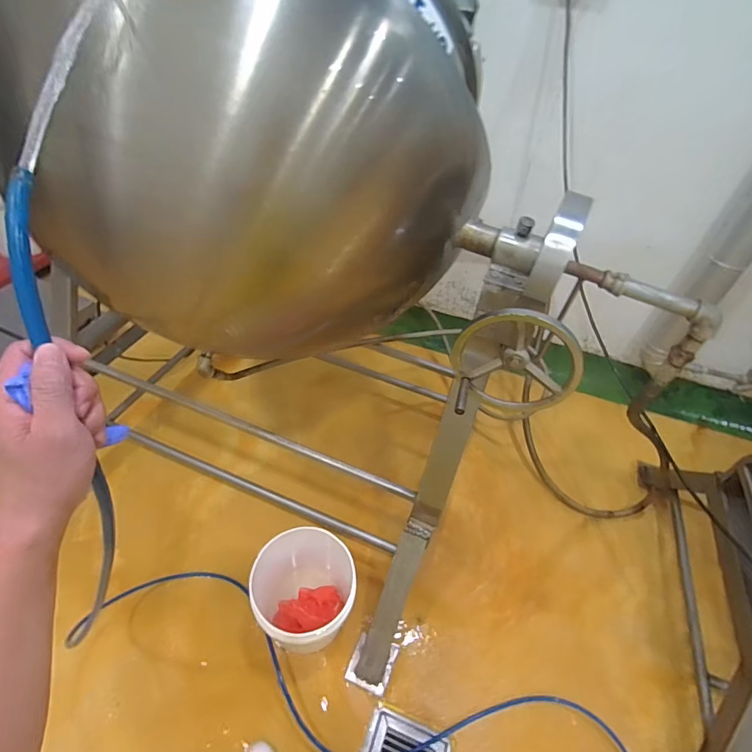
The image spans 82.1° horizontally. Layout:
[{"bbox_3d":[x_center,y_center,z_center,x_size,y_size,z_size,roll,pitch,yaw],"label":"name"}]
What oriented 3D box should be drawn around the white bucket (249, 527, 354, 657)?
[{"bbox_3d":[-0.219,0.670,1.337,0.282,0.305,0.276,3,45,-3],"label":"white bucket"}]

